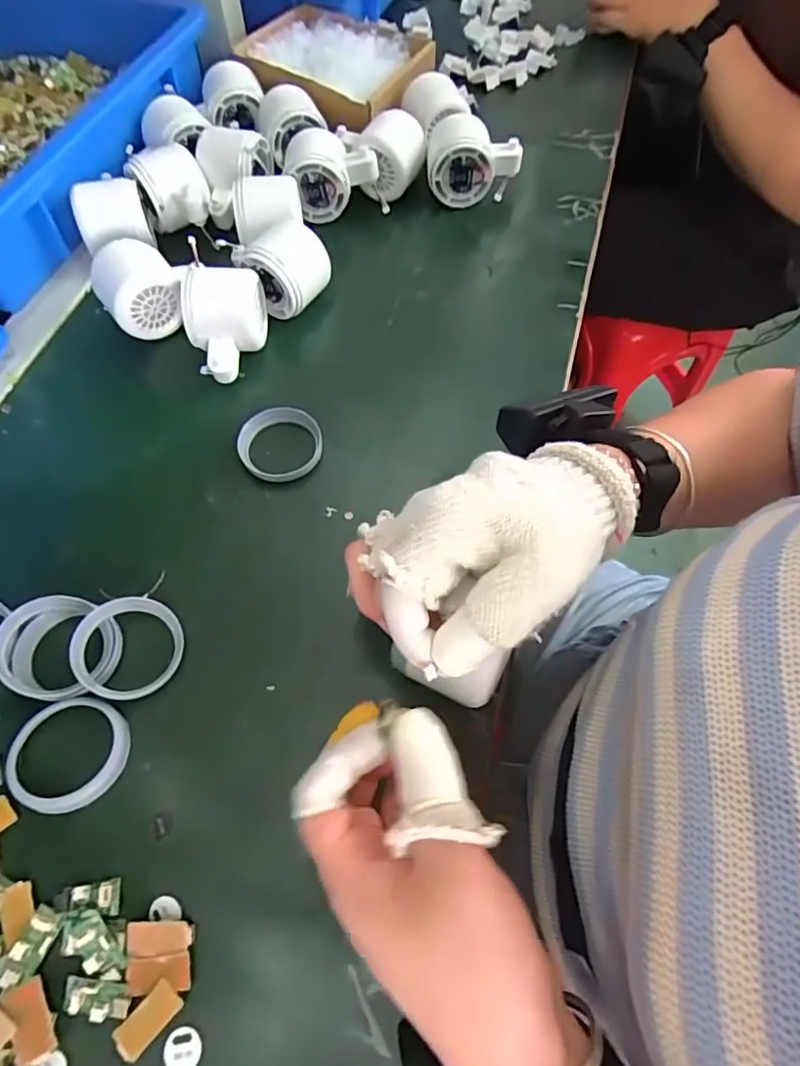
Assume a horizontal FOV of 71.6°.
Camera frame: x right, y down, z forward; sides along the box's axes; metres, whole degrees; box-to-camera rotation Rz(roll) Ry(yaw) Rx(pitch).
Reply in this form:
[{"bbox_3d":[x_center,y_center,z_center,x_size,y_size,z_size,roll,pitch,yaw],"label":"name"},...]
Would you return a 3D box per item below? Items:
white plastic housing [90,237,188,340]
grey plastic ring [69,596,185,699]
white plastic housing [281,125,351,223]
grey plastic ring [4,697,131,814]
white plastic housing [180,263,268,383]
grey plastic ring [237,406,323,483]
[{"bbox_3d":[-0.197,-0.188,0.432,0.067,0.052,0.063,-35,69,-16],"label":"white plastic housing"},{"bbox_3d":[-0.160,0.067,0.329,0.059,0.007,0.059,8,67,-20],"label":"grey plastic ring"},{"bbox_3d":[-0.072,-0.317,0.495,0.058,0.053,0.059,-8,64,-4],"label":"white plastic housing"},{"bbox_3d":[-0.181,0.119,0.302,0.062,0.010,0.058,0,64,0],"label":"grey plastic ring"},{"bbox_3d":[-0.128,-0.153,0.418,0.062,0.052,0.069,-13,64,-6],"label":"white plastic housing"},{"bbox_3d":[-0.086,-0.063,0.397,0.059,0.012,0.057,0,64,0],"label":"grey plastic ring"}]

